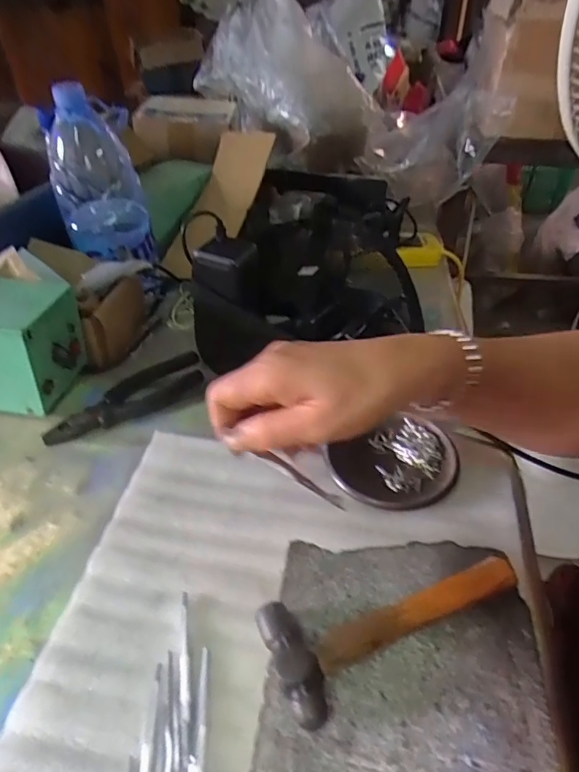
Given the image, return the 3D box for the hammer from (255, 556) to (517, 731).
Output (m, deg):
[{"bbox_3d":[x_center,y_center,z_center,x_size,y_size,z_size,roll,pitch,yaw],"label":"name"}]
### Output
[{"bbox_3d":[0.063,0.132,0.293,0.150,0.021,0.061,-17,45,-15],"label":"hammer"}]

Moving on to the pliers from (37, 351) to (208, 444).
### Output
[{"bbox_3d":[-0.159,0.013,0.503,0.161,0.015,0.045,-24,47,-22],"label":"pliers"}]

